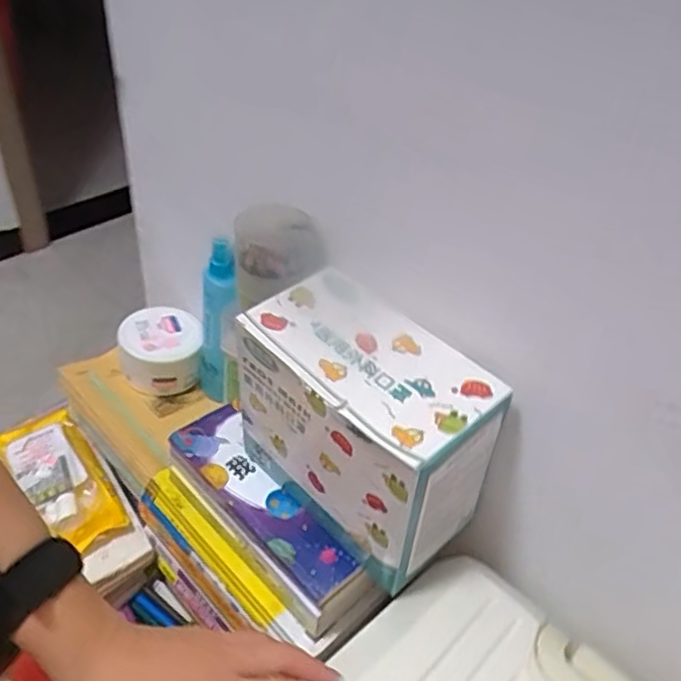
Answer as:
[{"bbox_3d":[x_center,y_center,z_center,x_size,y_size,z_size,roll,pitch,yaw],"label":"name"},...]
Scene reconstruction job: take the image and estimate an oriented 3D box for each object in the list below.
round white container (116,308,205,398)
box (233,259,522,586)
[{"bbox_3d":[-0.207,0.012,0.754,0.091,0.057,0.086,4,42,-3],"label":"round white container"},{"bbox_3d":[0.013,0.069,0.513,0.104,0.161,0.192,-30,53,-33],"label":"box"}]

